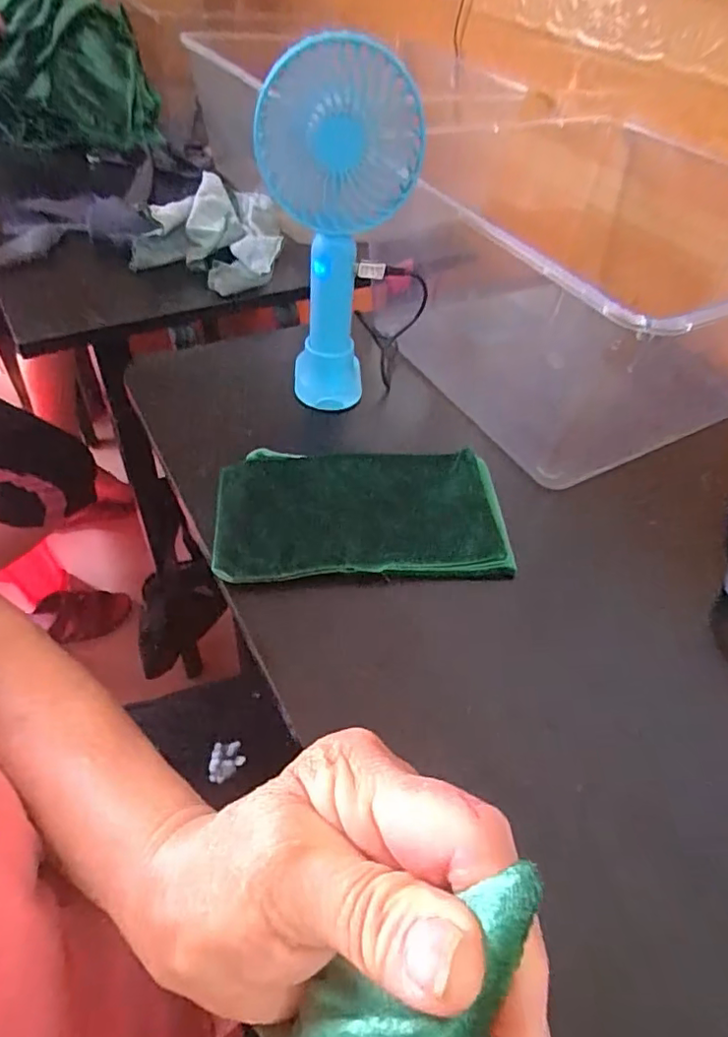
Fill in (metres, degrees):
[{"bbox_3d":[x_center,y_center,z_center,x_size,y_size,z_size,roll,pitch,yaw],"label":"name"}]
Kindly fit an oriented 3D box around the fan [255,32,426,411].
[{"bbox_3d":[-0.019,-0.182,0.379,0.098,0.207,0.061,-5,49,-10],"label":"fan"}]

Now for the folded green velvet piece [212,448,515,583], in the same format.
[{"bbox_3d":[-0.003,-0.006,0.363,0.175,0.017,0.100,-1,49,-7],"label":"folded green velvet piece"}]

